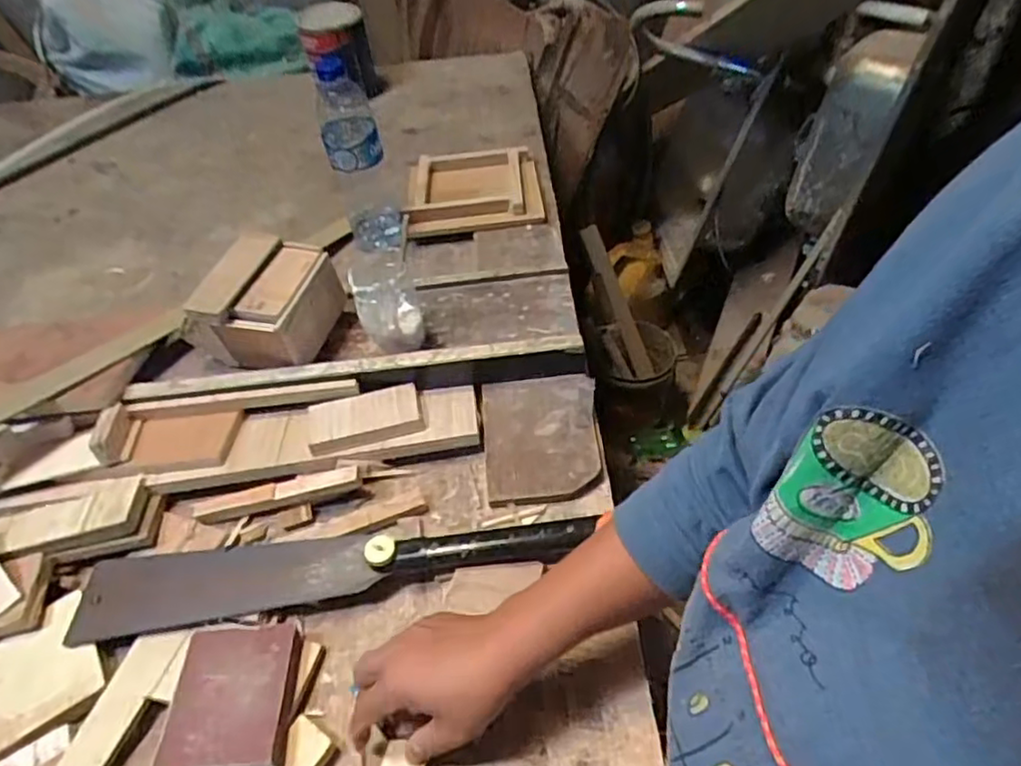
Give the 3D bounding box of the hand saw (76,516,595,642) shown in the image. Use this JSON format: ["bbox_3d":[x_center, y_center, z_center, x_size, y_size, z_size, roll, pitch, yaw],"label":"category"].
[{"bbox_3d":[-0.154,0.146,0.543,0.434,0.023,0.071,-9,49,-2],"label":"hand saw"}]

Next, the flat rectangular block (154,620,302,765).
[{"bbox_3d":[-0.205,0.228,0.471,0.085,0.021,0.106,-7,49,0],"label":"flat rectangular block"}]

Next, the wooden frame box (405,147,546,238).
[{"bbox_3d":[-0.053,-0.274,0.895,0.180,0.031,0.193,-9,51,1],"label":"wooden frame box"}]

